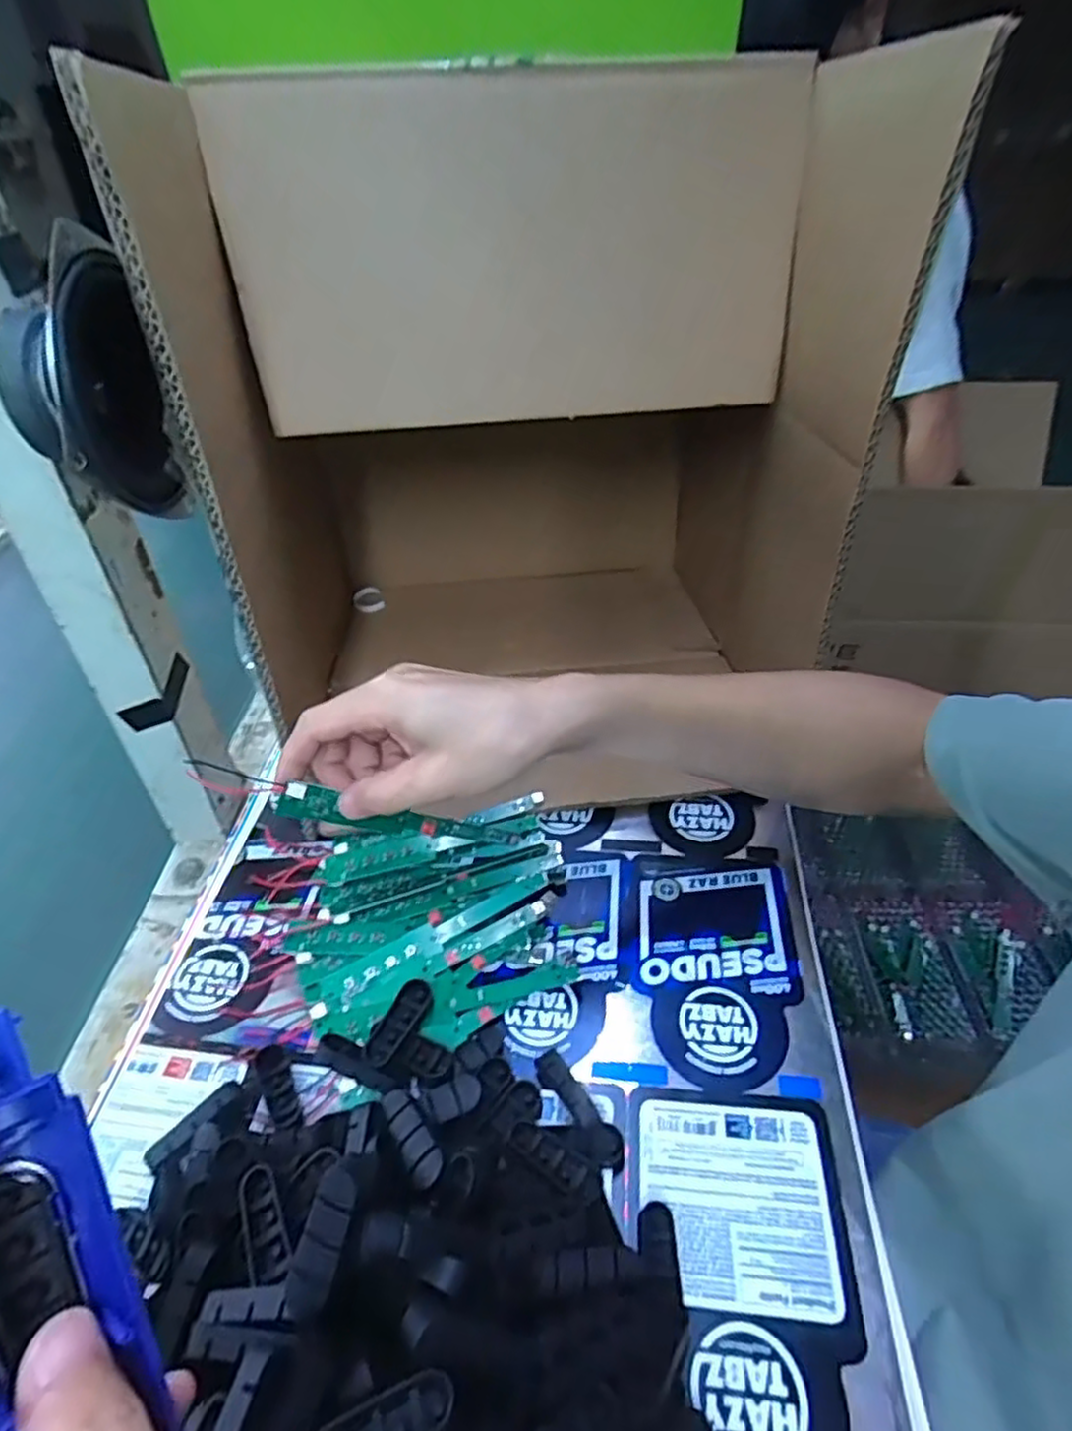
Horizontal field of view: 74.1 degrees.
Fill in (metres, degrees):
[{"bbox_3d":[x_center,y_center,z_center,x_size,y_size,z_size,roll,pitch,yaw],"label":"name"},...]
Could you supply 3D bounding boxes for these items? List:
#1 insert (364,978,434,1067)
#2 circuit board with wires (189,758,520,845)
[{"bbox_3d":[-0.072,0.161,0.373,0.019,0.008,0.047,20,45,23],"label":"insert"},{"bbox_3d":[-0.091,0.054,0.382,0.179,0.019,0.011,17,30,-29],"label":"circuit board with wires"}]

